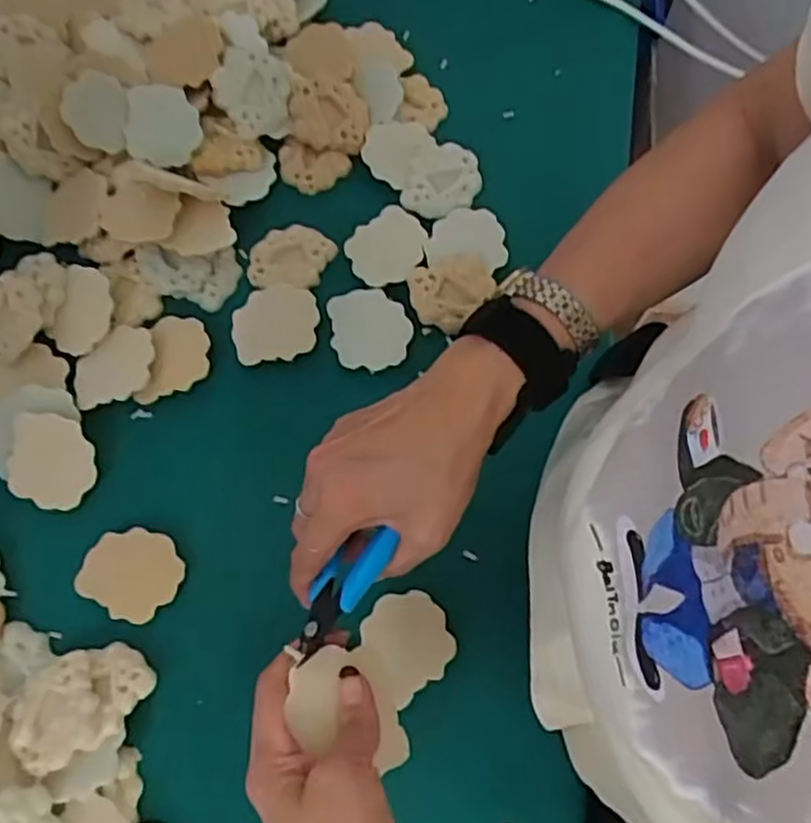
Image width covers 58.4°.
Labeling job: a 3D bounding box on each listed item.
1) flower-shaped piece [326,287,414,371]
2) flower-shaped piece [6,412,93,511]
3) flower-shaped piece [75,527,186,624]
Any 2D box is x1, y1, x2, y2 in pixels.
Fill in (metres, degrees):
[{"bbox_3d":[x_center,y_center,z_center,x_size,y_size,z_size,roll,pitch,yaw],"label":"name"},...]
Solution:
[{"bbox_3d":[-0.025,-0.062,0.529,0.056,0.007,0.063,-15,72,-4],"label":"flower-shaped piece"},{"bbox_3d":[-0.241,0.034,0.495,0.056,0.004,0.061,0,93,-3],"label":"flower-shaped piece"},{"bbox_3d":[-0.179,0.105,0.477,0.060,0.009,0.057,0,71,1],"label":"flower-shaped piece"}]

